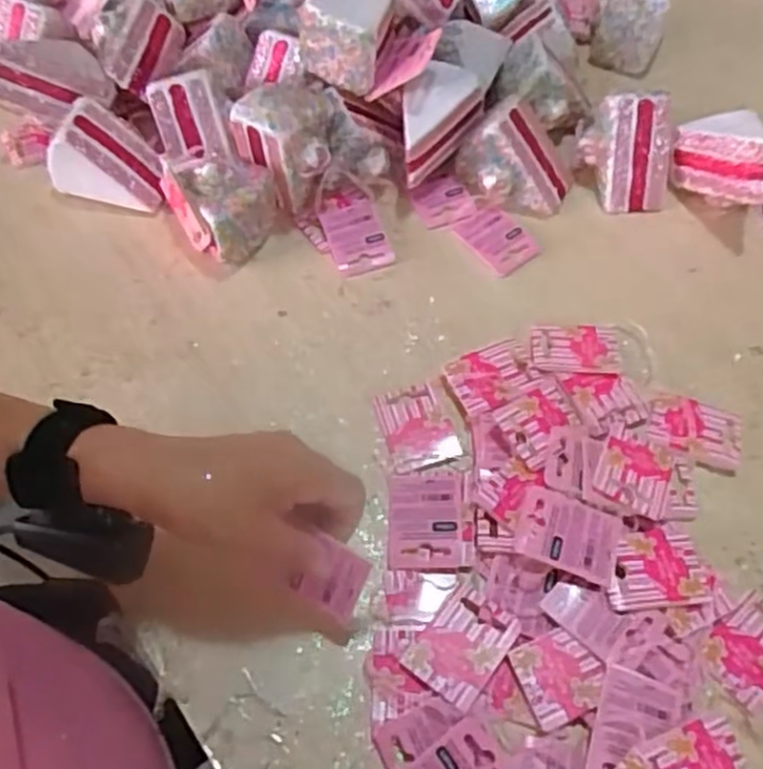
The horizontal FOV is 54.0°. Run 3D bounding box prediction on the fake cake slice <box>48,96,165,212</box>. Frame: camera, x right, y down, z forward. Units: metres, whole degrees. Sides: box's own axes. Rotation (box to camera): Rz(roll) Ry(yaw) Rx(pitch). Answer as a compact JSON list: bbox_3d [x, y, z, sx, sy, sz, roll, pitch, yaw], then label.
[{"bbox_3d":[-0.211,-0.177,0.585,0.086,0.063,0.055,15,61,7],"label":"fake cake slice"}]

